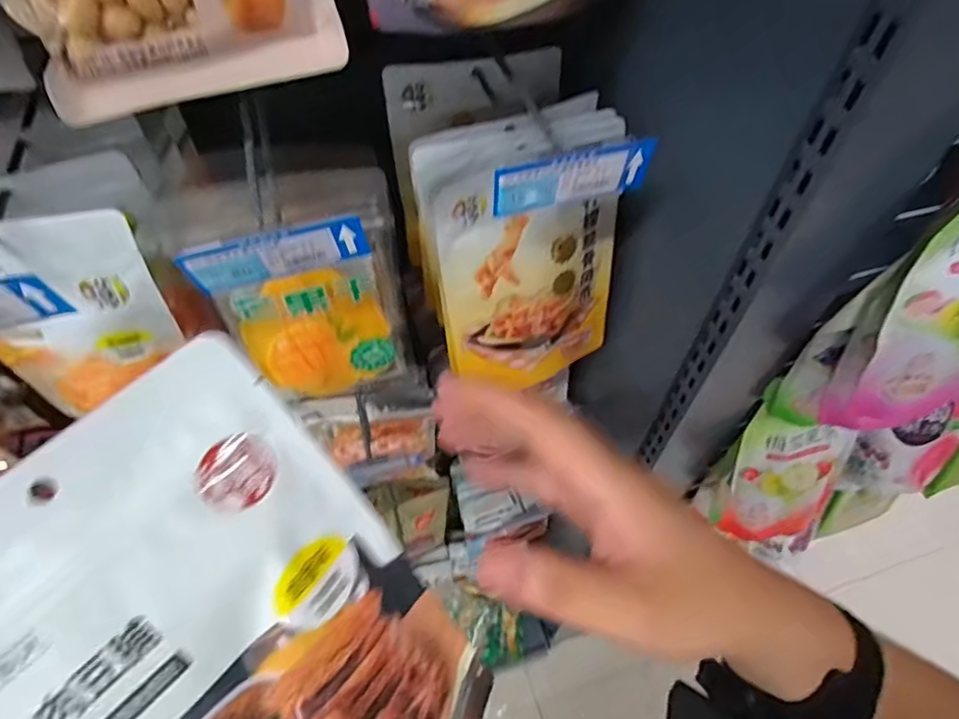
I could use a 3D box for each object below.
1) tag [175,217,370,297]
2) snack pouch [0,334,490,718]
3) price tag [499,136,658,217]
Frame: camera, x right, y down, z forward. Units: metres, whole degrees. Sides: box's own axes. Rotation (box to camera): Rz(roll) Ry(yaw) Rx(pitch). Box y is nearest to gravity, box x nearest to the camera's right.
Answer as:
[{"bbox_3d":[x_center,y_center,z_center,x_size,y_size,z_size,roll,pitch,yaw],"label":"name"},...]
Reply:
[{"bbox_3d":[-0.114,-0.059,0.326,0.099,0.036,0.007,-13,57,-8],"label":"tag"},{"bbox_3d":[-0.095,0.123,0.226,0.152,0.020,0.219,-42,107,-23],"label":"snack pouch"},{"bbox_3d":[0.057,-0.111,0.349,0.098,0.040,0.004,-14,61,-8],"label":"price tag"}]

